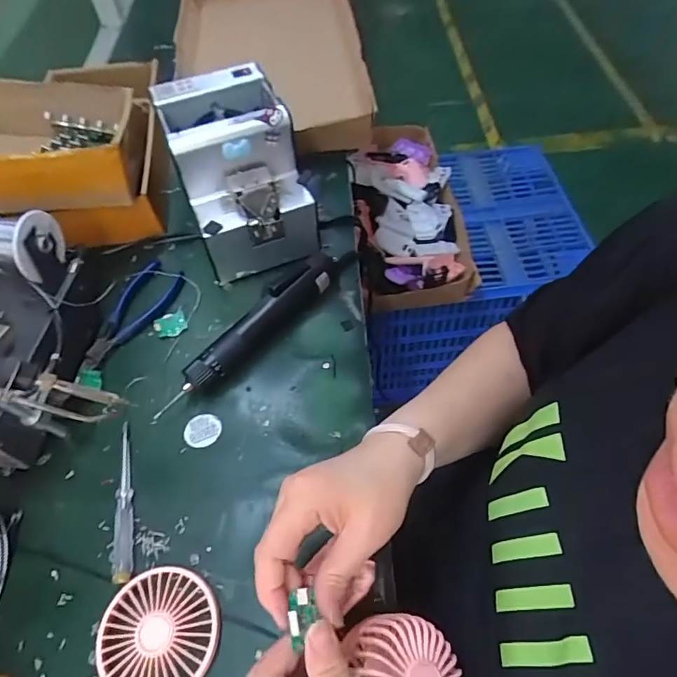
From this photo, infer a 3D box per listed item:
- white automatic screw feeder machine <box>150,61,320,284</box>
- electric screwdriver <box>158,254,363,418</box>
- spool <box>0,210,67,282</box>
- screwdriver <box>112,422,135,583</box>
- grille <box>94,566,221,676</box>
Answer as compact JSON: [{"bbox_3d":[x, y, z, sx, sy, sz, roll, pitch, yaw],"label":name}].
[{"bbox_3d":[-0.112,-0.183,0.544,0.127,0.146,0.173,-22,59,-12],"label":"white automatic screw feeder machine"},{"bbox_3d":[-0.071,-0.019,0.498,0.032,0.052,0.254,35,65,23],"label":"electric screwdriver"},{"bbox_3d":[-0.305,-0.082,0.446,0.079,0.065,0.063,0,56,3],"label":"spool"},{"bbox_3d":[-0.187,0.138,0.417,0.015,0.009,0.138,-12,56,-5],"label":"screwdriver"},{"bbox_3d":[-0.134,0.221,0.357,0.087,0.016,0.085,-1,56,2],"label":"grille"}]

